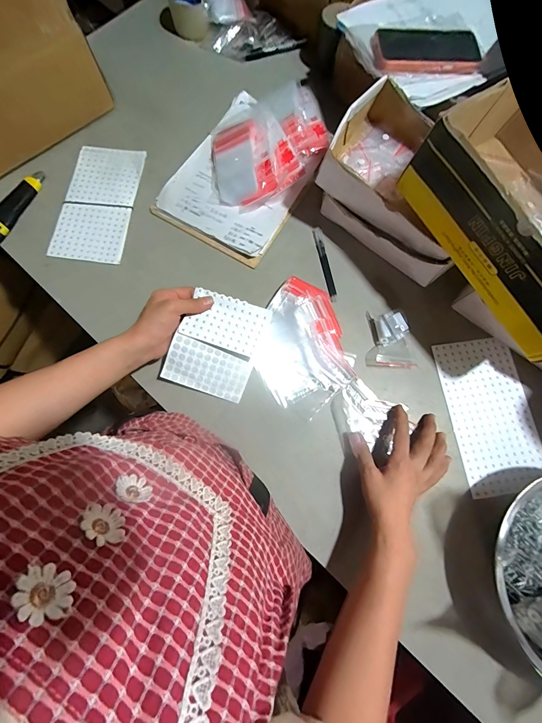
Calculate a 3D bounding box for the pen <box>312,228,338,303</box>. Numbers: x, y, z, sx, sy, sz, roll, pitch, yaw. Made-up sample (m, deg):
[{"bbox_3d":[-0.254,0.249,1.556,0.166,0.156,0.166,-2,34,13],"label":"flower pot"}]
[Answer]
[{"bbox_3d":[0.092,-0.165,0.522,0.015,0.010,0.136,-10,77,-2],"label":"pen"}]

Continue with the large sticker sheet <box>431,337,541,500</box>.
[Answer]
[{"bbox_3d":[0.336,0.079,0.471,0.124,0.006,0.229,-9,77,-2],"label":"large sticker sheet"}]

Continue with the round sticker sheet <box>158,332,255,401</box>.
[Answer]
[{"bbox_3d":[-0.094,0.012,0.457,0.122,0.004,0.070,21,100,-6],"label":"round sticker sheet"}]

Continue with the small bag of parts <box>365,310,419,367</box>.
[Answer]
[{"bbox_3d":[0.191,-0.037,0.479,0.073,0.032,0.091,2,77,1],"label":"small bag of parts"}]

